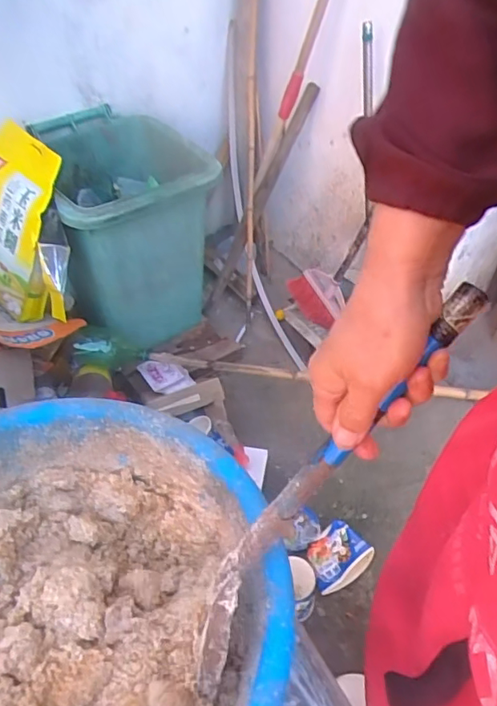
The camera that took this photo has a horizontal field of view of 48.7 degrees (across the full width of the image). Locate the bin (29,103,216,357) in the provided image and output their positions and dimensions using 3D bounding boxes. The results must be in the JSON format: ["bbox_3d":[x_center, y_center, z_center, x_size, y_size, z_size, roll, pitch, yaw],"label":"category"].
[{"bbox_3d":[-0.280,-0.280,1.430,0.372,0.522,0.407,-12,44,-13],"label":"bin"}]

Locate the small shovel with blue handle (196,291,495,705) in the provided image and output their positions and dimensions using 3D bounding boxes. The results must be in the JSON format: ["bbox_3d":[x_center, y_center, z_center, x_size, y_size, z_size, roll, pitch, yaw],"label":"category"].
[{"bbox_3d":[0.051,0.090,0.371,0.061,0.320,0.039,44,13,36],"label":"small shovel with blue handle"}]

